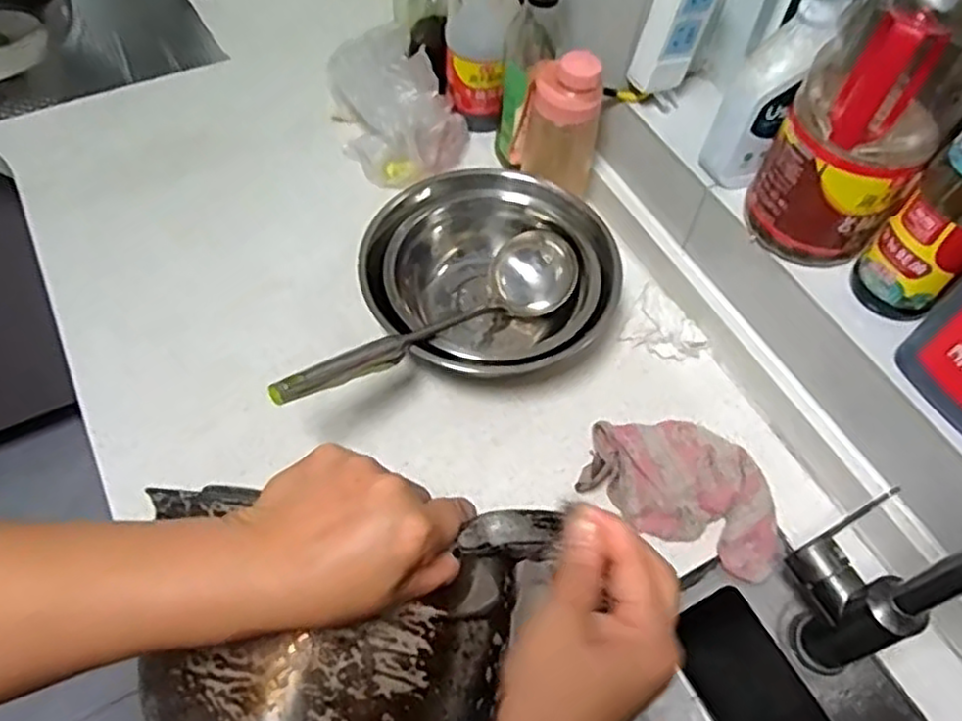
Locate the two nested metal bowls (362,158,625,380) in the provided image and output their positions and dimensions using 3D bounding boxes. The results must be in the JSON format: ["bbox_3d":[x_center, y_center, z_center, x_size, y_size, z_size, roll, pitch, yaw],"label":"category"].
[{"bbox_3d":[0.000,-0.076,0.714,0.233,0.105,0.204,33,61,19],"label":"two nested metal bowls"}]

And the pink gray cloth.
[{"bbox_3d":[0.186,0.106,0.645,0.177,0.035,0.112,22,58,13],"label":"pink gray cloth"}]

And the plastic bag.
[{"bbox_3d":[-0.091,-0.296,0.858,0.138,0.124,0.155,-22,60,-16],"label":"plastic bag"}]

